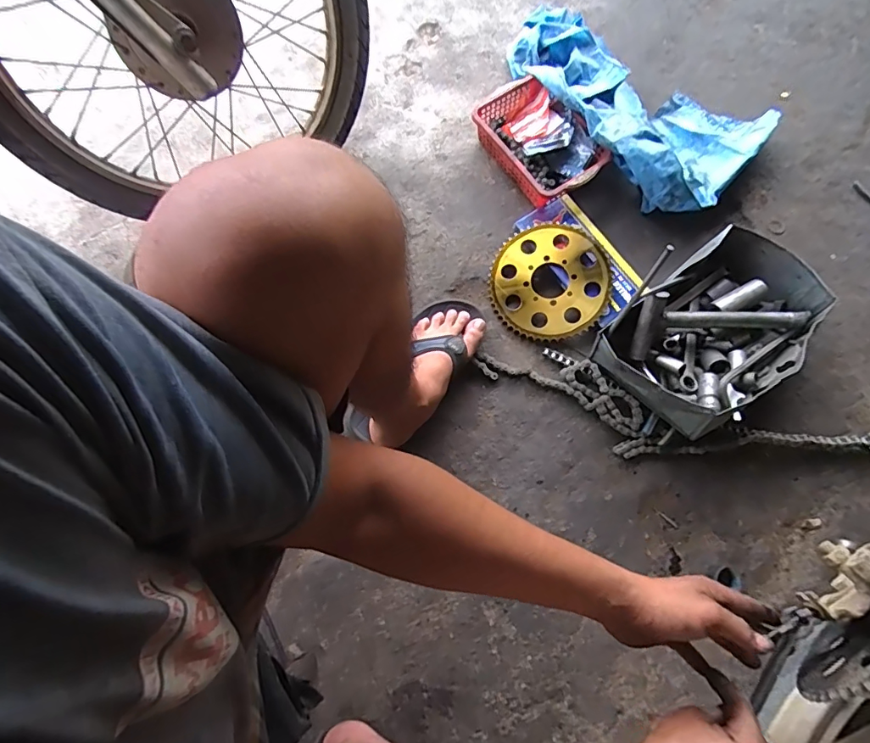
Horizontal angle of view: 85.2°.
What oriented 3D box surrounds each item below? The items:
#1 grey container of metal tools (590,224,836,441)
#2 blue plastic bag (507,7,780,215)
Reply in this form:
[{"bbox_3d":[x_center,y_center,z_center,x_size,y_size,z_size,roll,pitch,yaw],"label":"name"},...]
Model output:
[{"bbox_3d":[0.441,-0.064,0.749,0.340,0.108,0.212,-37,78,-10],"label":"grey container of metal tools"},{"bbox_3d":[0.336,-0.488,0.857,0.482,0.113,0.285,35,77,9],"label":"blue plastic bag"}]

